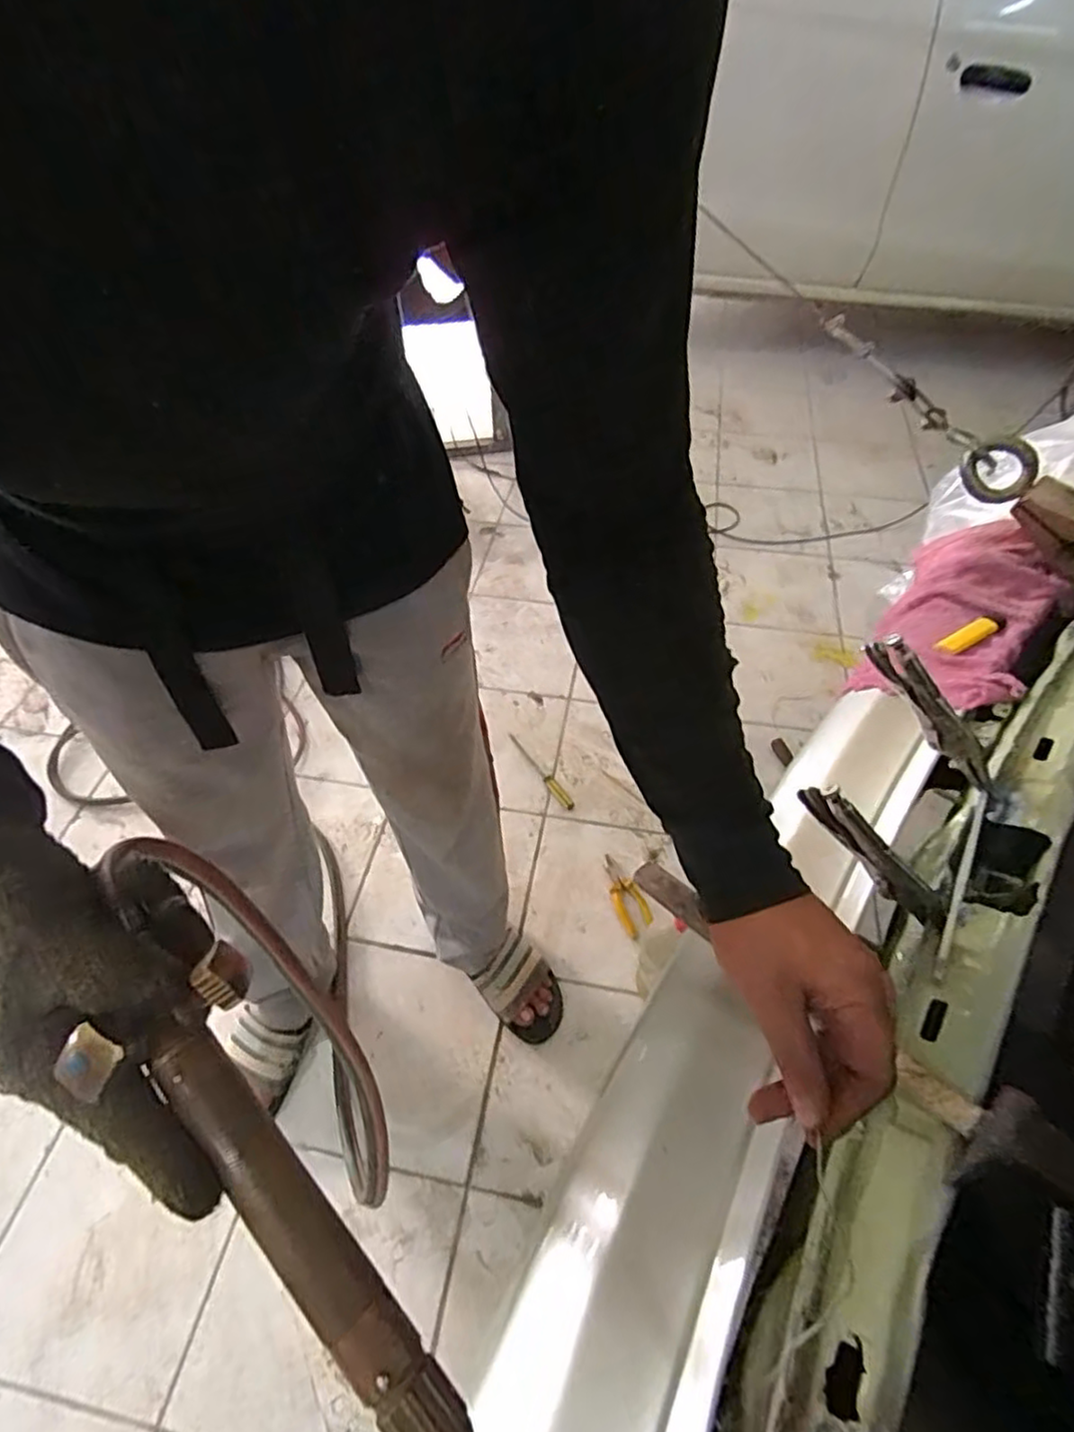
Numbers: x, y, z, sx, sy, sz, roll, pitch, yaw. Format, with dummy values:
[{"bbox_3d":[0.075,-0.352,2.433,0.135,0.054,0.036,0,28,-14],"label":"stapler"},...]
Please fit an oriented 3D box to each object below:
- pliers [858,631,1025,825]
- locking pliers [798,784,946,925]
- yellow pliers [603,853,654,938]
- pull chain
[{"bbox_3d":[0.315,0.009,0.523,0.020,0.043,0.171,-41,96,-27],"label":"pliers"},{"bbox_3d":[0.234,0.098,0.467,0.129,0.039,0.012,46,60,-6],"label":"locking pliers"},{"bbox_3d":[0.153,0.313,1.192,0.052,0.025,0.154,-18,54,-13],"label":"yellow pliers"},{"bbox_3d":[0.398,-0.327,0.699,0.278,0.051,0.034,43,60,1],"label":"pull chain"}]

